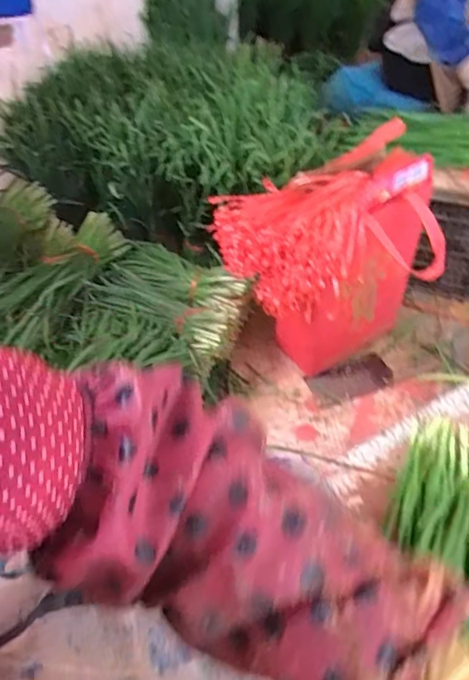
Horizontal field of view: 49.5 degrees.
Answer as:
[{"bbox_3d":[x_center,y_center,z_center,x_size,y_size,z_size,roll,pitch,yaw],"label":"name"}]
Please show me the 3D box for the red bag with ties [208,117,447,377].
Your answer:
[{"bbox_3d":[0.194,-0.117,1.011,0.419,0.428,0.221,-20,49,-14],"label":"red bag with ties"}]

